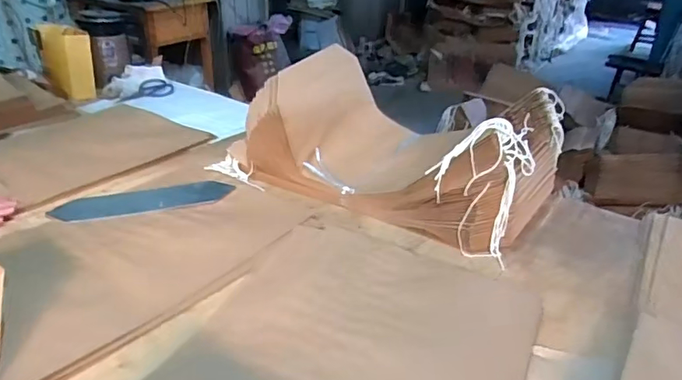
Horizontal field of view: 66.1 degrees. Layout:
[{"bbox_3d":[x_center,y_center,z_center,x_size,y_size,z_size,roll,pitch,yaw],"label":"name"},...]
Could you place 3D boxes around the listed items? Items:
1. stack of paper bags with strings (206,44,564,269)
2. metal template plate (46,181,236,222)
[{"bbox_3d":[0.116,-0.131,1.139,0.641,0.228,0.439,16,31,28],"label":"stack of paper bags with strings"},{"bbox_3d":[-0.382,0.022,1.033,0.335,0.010,0.112,-9,29,-17],"label":"metal template plate"}]

